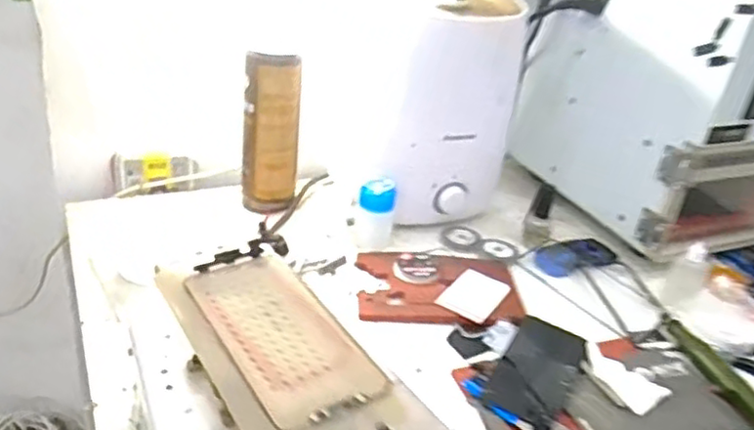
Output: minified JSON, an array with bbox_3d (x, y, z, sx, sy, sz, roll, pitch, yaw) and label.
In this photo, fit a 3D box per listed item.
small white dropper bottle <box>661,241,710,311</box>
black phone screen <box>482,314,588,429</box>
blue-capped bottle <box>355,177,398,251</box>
[{"bbox_3d":[0.321,0.065,0.687,0.034,0.072,0.025,21,32,24],"label":"small white dropper bottle"},{"bbox_3d":[0.142,0.136,0.588,0.063,0.006,0.132,20,31,22],"label":"black phone screen"},{"bbox_3d":[-0.002,-0.004,0.745,0.041,0.082,0.034,8,29,2],"label":"blue-capped bottle"}]

